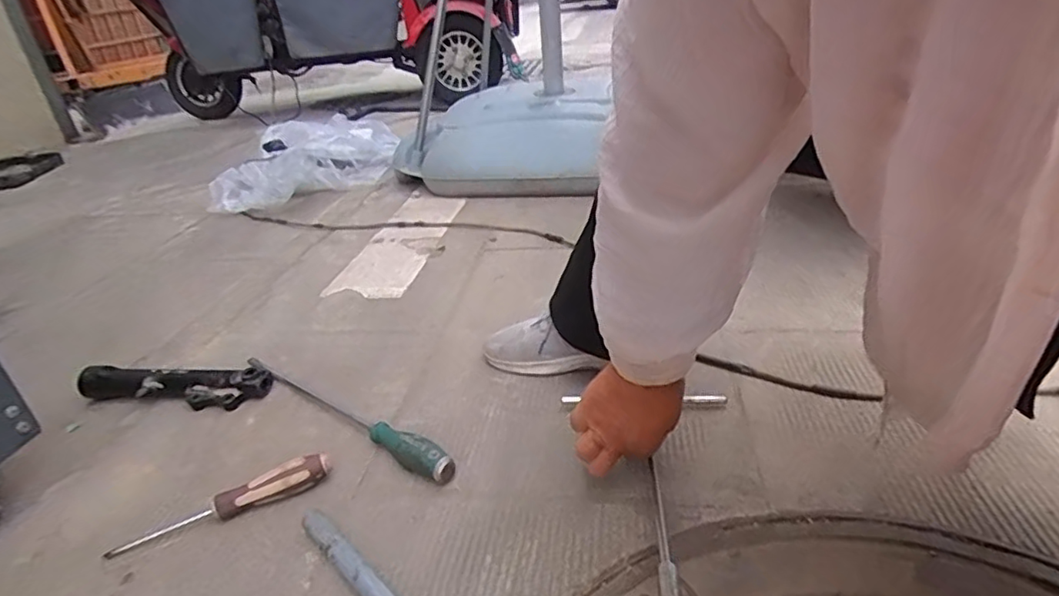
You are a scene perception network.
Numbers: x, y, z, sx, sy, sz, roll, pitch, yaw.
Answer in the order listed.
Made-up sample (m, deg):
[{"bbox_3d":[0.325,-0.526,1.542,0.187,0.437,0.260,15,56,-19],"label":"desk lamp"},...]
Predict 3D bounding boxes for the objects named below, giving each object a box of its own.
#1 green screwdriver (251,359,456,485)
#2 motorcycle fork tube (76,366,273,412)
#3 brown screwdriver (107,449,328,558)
[{"bbox_3d":[-0.235,0.129,0.702,0.389,0.035,0.030,17,35,36],"label":"green screwdriver"},{"bbox_3d":[-0.466,0.113,0.768,0.252,0.039,0.041,0,28,10],"label":"motorcycle fork tube"},{"bbox_3d":[-0.303,0.198,0.581,0.205,0.035,0.027,-14,29,-17],"label":"brown screwdriver"}]

